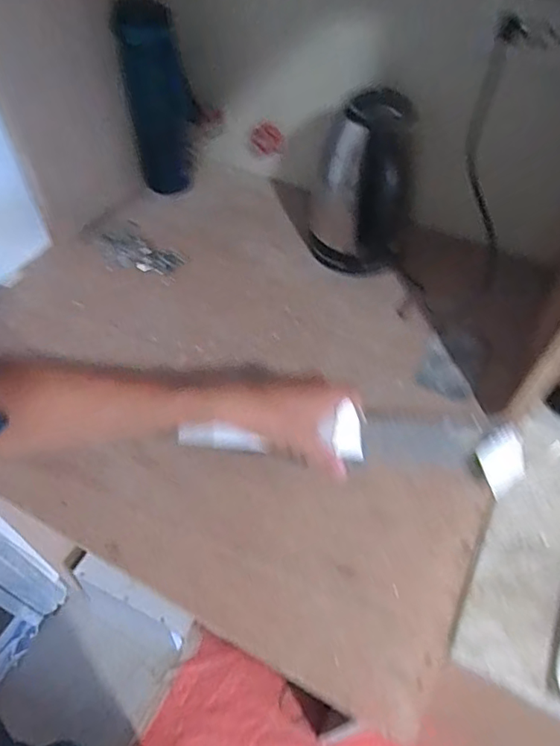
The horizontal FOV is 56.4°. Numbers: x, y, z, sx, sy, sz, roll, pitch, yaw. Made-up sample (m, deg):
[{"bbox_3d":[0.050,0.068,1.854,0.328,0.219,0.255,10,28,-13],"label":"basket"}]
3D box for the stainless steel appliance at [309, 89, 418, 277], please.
[{"bbox_3d":[0.111,-0.256,0.719,0.131,0.214,0.124,5,54,3],"label":"stainless steel appliance"}]

